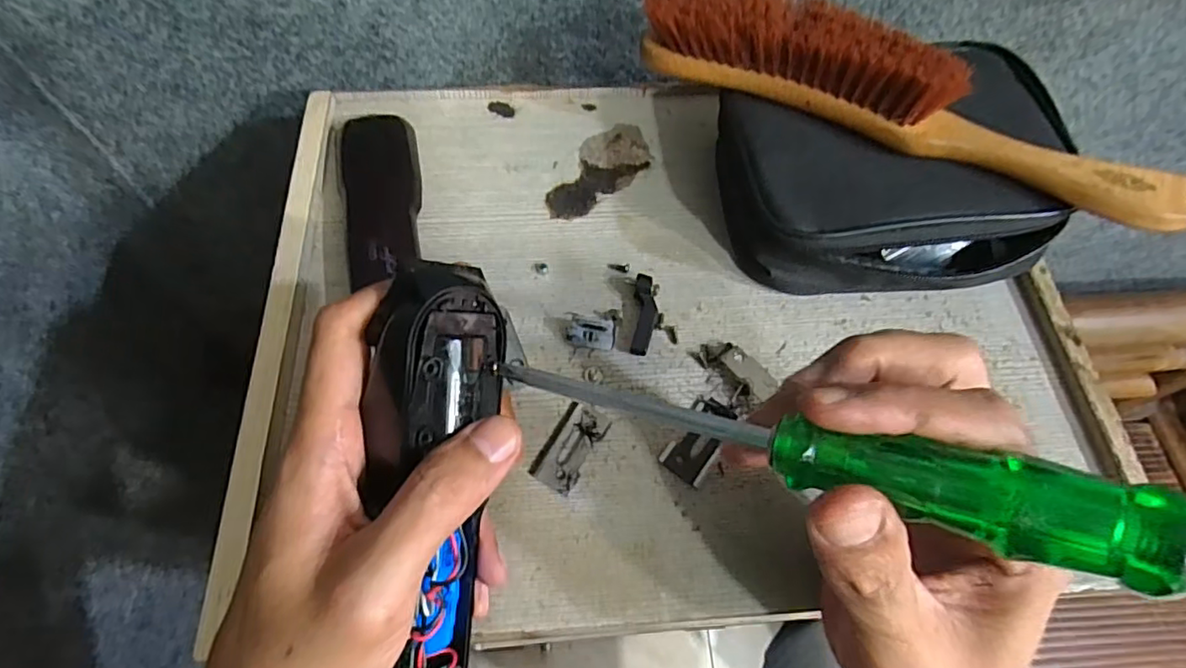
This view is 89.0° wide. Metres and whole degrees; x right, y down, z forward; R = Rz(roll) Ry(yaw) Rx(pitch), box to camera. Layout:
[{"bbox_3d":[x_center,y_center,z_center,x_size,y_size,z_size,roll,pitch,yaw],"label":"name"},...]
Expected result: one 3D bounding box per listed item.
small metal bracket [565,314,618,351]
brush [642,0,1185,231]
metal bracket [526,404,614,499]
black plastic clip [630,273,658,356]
[{"bbox_3d":[0.000,-0.001,0.296,0.023,0.012,0.010,10,62,3],"label":"small metal bracket"},{"bbox_3d":[0.147,-0.110,0.280,0.259,0.047,0.035,26,64,11],"label":"brush"},{"bbox_3d":[-0.010,0.052,0.275,0.021,0.004,0.039,30,65,13],"label":"metal bracket"},{"bbox_3d":[0.026,-0.010,0.303,0.011,0.009,0.041,6,62,1],"label":"black plastic clip"}]

